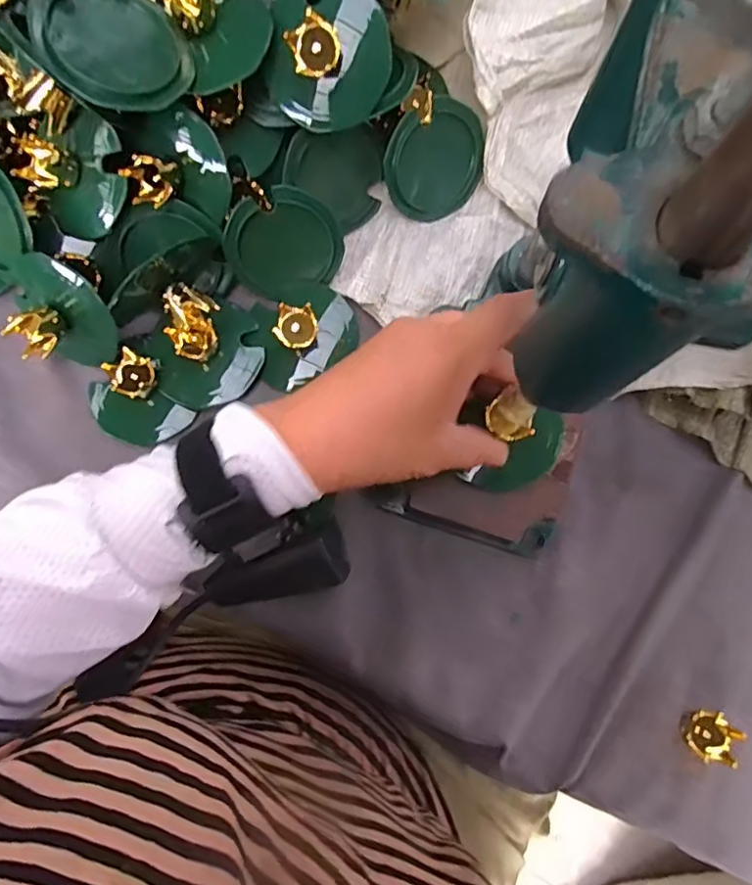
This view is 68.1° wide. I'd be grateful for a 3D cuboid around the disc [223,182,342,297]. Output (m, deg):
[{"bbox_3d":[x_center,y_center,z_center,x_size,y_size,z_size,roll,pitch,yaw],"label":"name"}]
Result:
[{"bbox_3d":[-0.060,-0.131,0.367,0.072,0.068,0.013,-18,49,5],"label":"disc"}]

